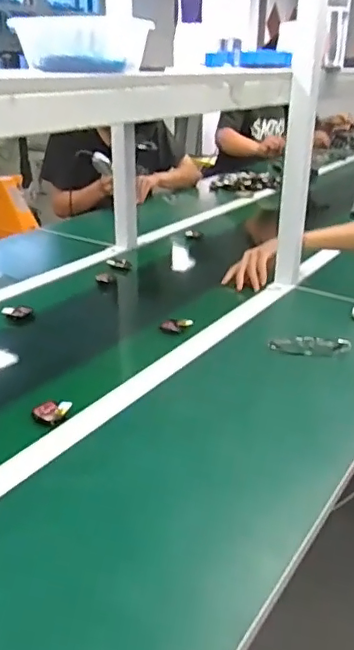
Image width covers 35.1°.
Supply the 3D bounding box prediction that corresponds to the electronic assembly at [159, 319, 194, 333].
[{"bbox_3d":[-0.001,-0.001,0.995,0.058,0.016,0.024,0,26,-2],"label":"electronic assembly"}]

